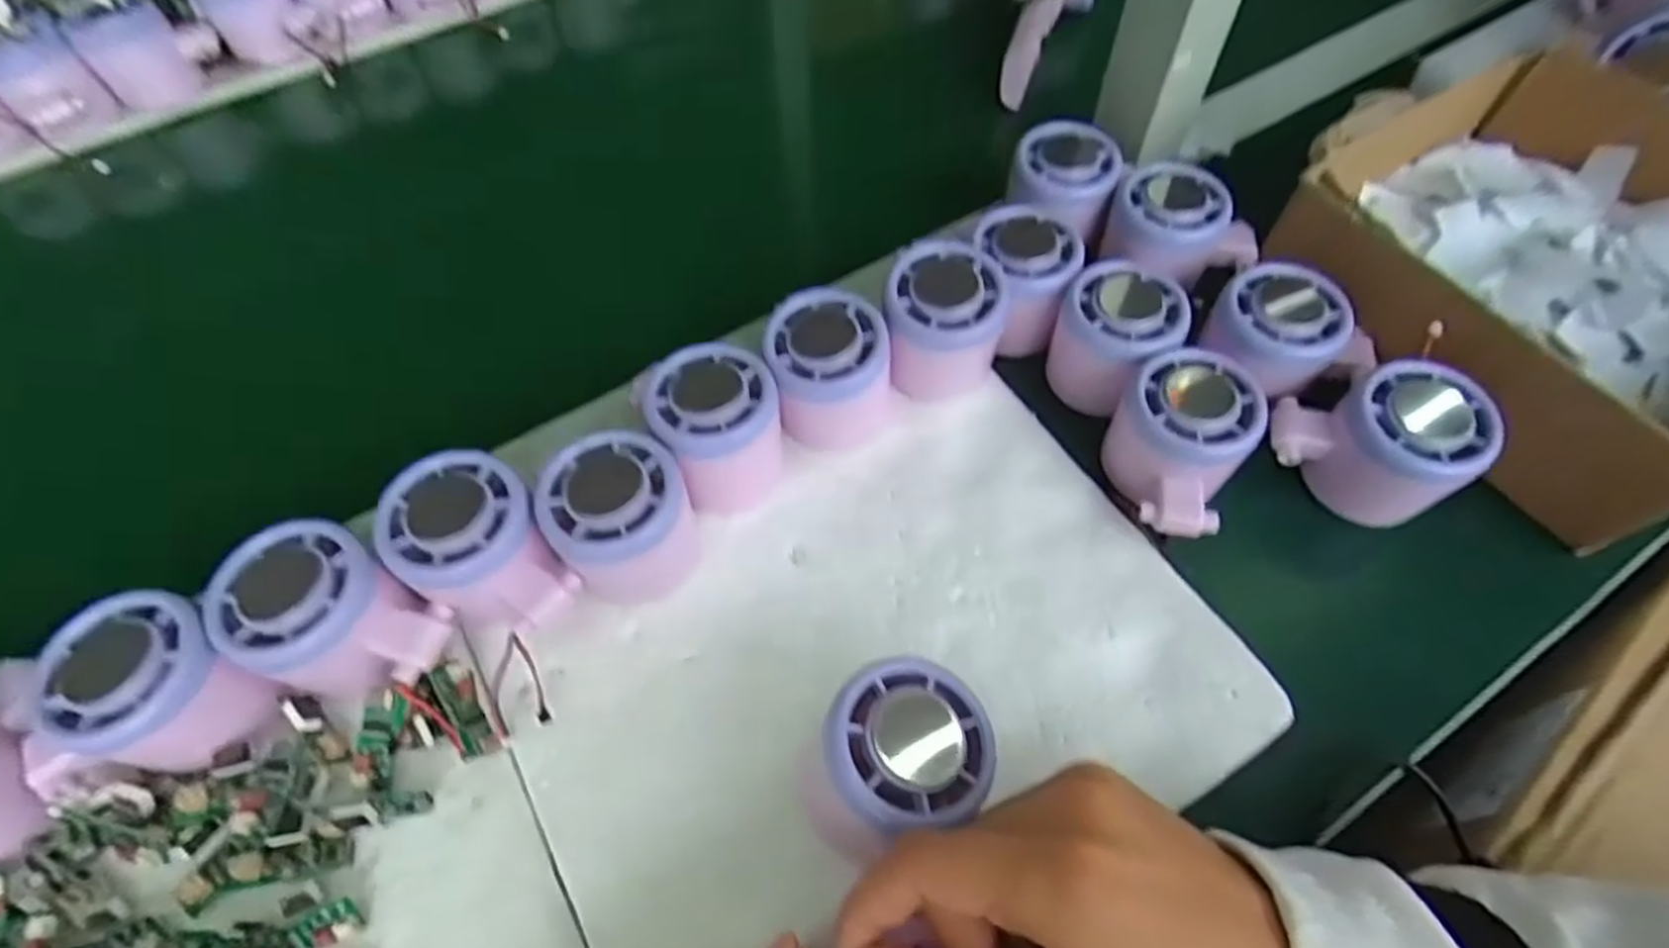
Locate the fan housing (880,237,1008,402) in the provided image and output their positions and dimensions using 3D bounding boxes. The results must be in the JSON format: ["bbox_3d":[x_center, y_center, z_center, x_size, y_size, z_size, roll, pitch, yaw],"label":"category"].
[{"bbox_3d":[0.050,-0.072,0.366,0.055,0.047,0.057,3,61,3],"label":"fan housing"}]

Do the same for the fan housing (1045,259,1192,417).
[{"bbox_3d":[0.133,-0.065,0.374,0.054,0.045,0.059,30,65,16],"label":"fan housing"}]

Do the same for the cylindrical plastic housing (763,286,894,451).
[{"bbox_3d":[-0.003,-0.049,0.358,0.054,0.046,0.055,-1,60,1],"label":"cylindrical plastic housing"}]

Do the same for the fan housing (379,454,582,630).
[{"bbox_3d":[-0.139,0.033,0.312,0.074,0.052,0.056,37,67,19],"label":"fan housing"}]

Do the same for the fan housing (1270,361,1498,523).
[{"bbox_3d":[0.235,-0.019,0.343,0.069,0.057,0.050,25,63,15],"label":"fan housing"}]

